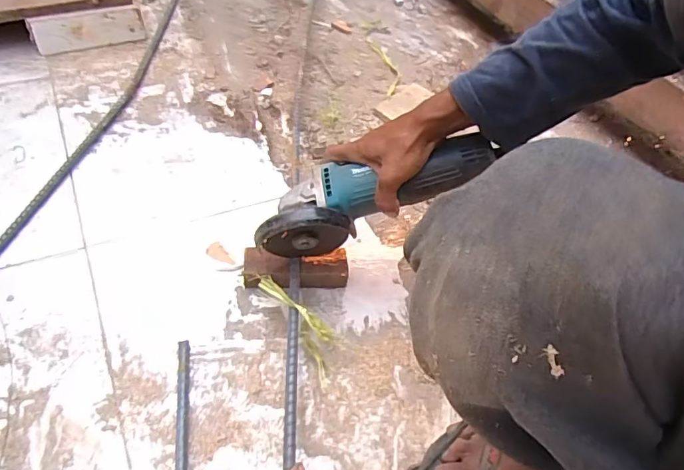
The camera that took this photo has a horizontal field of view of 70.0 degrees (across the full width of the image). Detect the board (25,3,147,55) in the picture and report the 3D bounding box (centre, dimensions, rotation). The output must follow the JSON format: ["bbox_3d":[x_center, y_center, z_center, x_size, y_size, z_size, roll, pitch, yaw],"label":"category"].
[{"bbox_3d":[-0.457,-0.372,0.884,0.184,0.066,0.025,-20,55,-22],"label":"board"}]

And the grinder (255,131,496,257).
[{"bbox_3d":[0.037,-0.041,0.548,0.261,0.091,0.076,-18,51,6],"label":"grinder"}]

